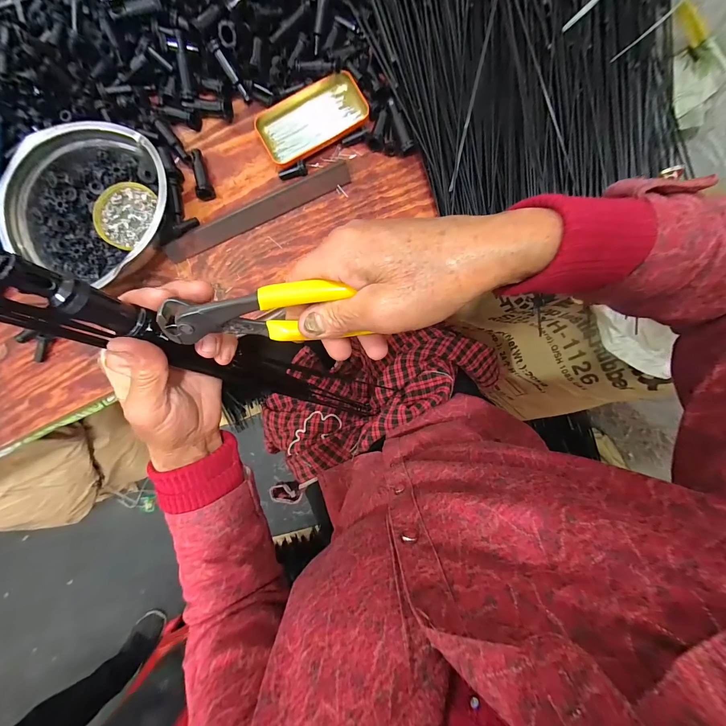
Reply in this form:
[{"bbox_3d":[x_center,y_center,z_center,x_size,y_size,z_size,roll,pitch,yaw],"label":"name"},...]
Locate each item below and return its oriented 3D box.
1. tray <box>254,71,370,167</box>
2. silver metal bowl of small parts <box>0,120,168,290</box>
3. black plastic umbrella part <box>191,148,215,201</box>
[{"bbox_3d":[-0.069,-0.324,0.425,0.141,0.022,0.077,-29,87,0],"label":"tray"},{"bbox_3d":[-0.334,-0.193,0.404,0.190,0.066,0.182,0,87,2],"label":"silver metal bowl of small parts"},{"bbox_3d":[-0.218,-0.256,0.427,0.019,0.026,0.071,-15,87,1],"label":"black plastic umbrella part"}]

